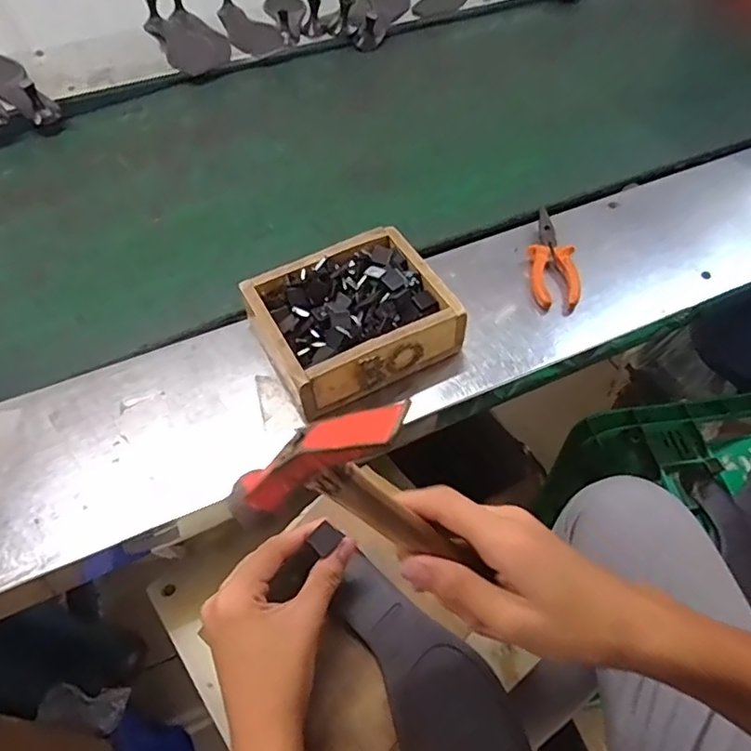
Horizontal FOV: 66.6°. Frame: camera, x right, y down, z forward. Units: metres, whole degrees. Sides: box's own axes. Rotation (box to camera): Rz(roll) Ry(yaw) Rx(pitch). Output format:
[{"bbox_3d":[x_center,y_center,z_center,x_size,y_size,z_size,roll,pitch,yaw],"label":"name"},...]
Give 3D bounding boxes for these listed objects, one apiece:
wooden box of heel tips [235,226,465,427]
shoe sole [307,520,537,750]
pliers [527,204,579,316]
[{"bbox_3d":[-0.025,-0.061,0.580,0.183,0.056,0.157,-25,56,-16],"label":"wooden box of heel tips"},{"bbox_3d":[0.029,0.199,0.394,0.074,0.017,0.217,-31,67,-20],"label":"shoe sole"},{"bbox_3d":[0.204,-0.137,0.660,0.050,0.023,0.143,5,54,6],"label":"pliers"}]

